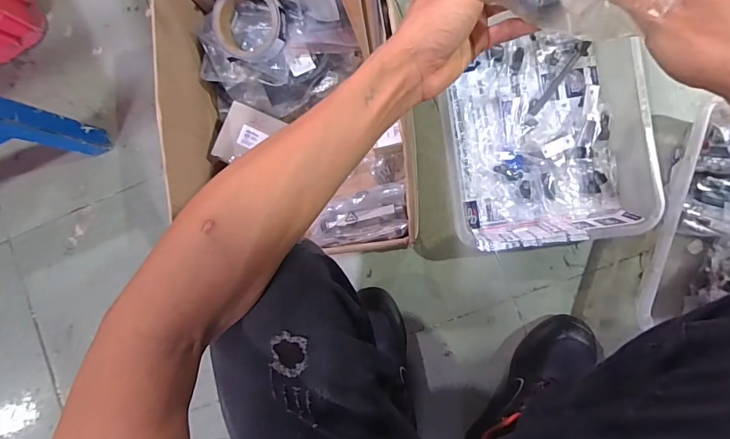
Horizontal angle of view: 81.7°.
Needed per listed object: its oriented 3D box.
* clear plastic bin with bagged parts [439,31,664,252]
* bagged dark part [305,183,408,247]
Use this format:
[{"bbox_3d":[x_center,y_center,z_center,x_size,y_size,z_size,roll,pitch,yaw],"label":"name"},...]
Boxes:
[{"bbox_3d":[0.255,-0.122,0.616,0.270,0.090,0.311,-7,88,7],"label":"clear plastic bin with bagged parts"},{"bbox_3d":[-0.012,-0.005,0.656,0.145,0.058,0.084,-8,88,7],"label":"bagged dark part"}]

